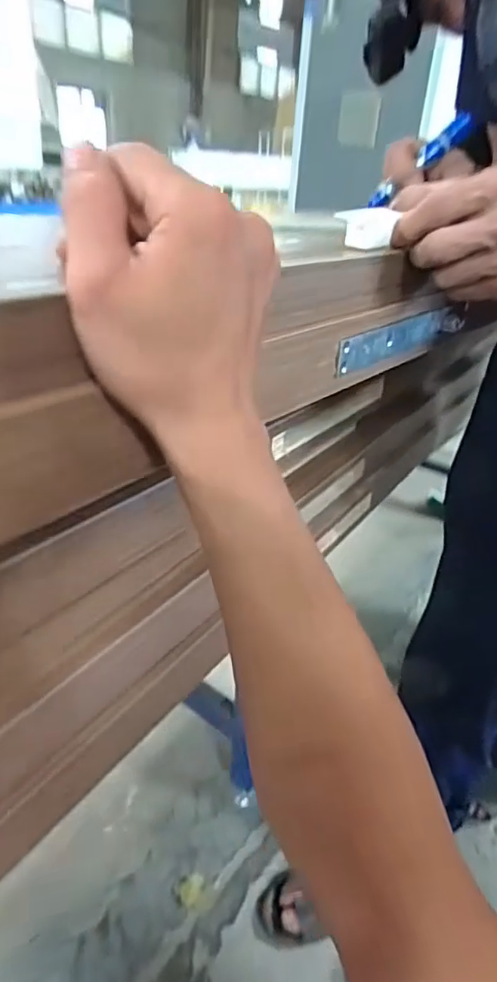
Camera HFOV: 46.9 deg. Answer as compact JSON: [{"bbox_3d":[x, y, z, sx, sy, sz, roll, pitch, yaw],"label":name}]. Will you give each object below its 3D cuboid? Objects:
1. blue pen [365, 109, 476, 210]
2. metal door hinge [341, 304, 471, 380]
[{"bbox_3d":[0.161,-0.308,0.536,0.117,0.016,0.020,-40,34,5],"label":"blue pen"},{"bbox_3d":[0.130,-0.124,0.462,0.009,0.031,0.206,25,36,33],"label":"metal door hinge"}]

